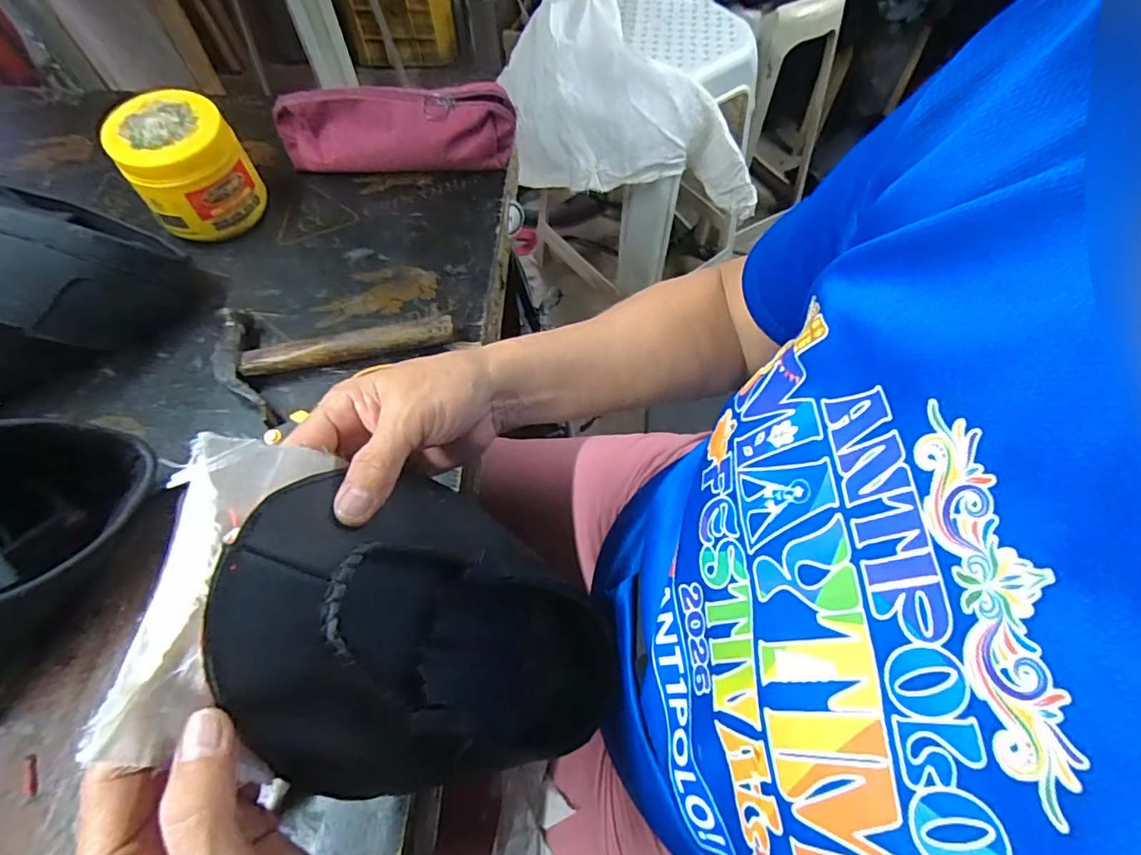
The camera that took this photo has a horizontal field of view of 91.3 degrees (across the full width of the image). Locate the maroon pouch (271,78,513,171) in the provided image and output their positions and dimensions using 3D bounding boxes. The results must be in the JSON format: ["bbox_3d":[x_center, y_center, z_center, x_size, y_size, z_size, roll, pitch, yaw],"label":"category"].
[{"bbox_3d":[-0.176,-0.295,0.553,0.237,0.064,0.050,-1,62,-1],"label":"maroon pouch"}]

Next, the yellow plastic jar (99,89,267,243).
[{"bbox_3d":[-0.345,-0.235,0.506,0.094,0.088,0.089,0,62,0],"label":"yellow plastic jar"}]

